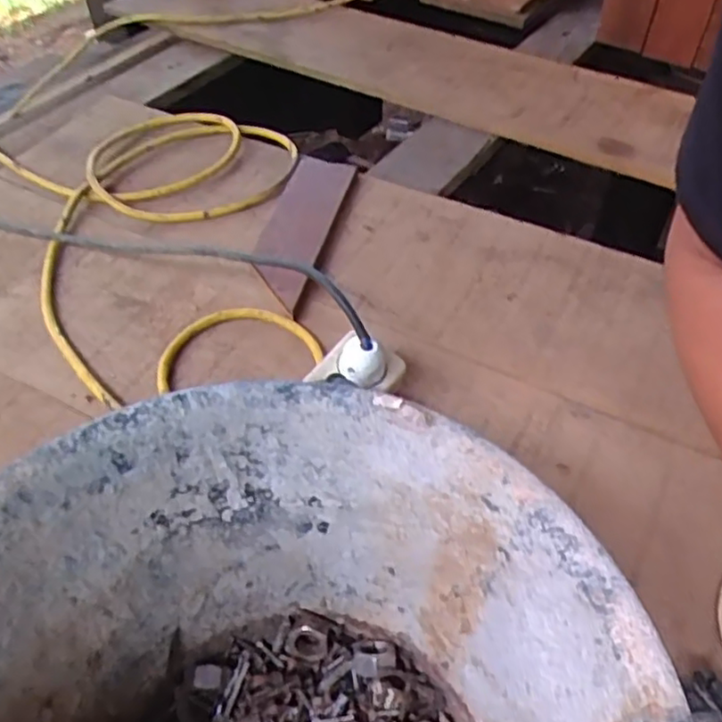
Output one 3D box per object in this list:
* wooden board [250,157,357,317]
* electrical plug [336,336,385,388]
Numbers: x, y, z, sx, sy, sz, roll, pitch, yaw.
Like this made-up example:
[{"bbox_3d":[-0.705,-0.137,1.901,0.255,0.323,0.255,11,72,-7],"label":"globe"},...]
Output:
[{"bbox_3d":[-0.064,-0.139,0.670,0.072,0.022,0.221,10,50,8],"label":"wooden board"},{"bbox_3d":[0.000,-0.002,0.503,0.035,0.036,0.030,-14,21,-3],"label":"electrical plug"}]

